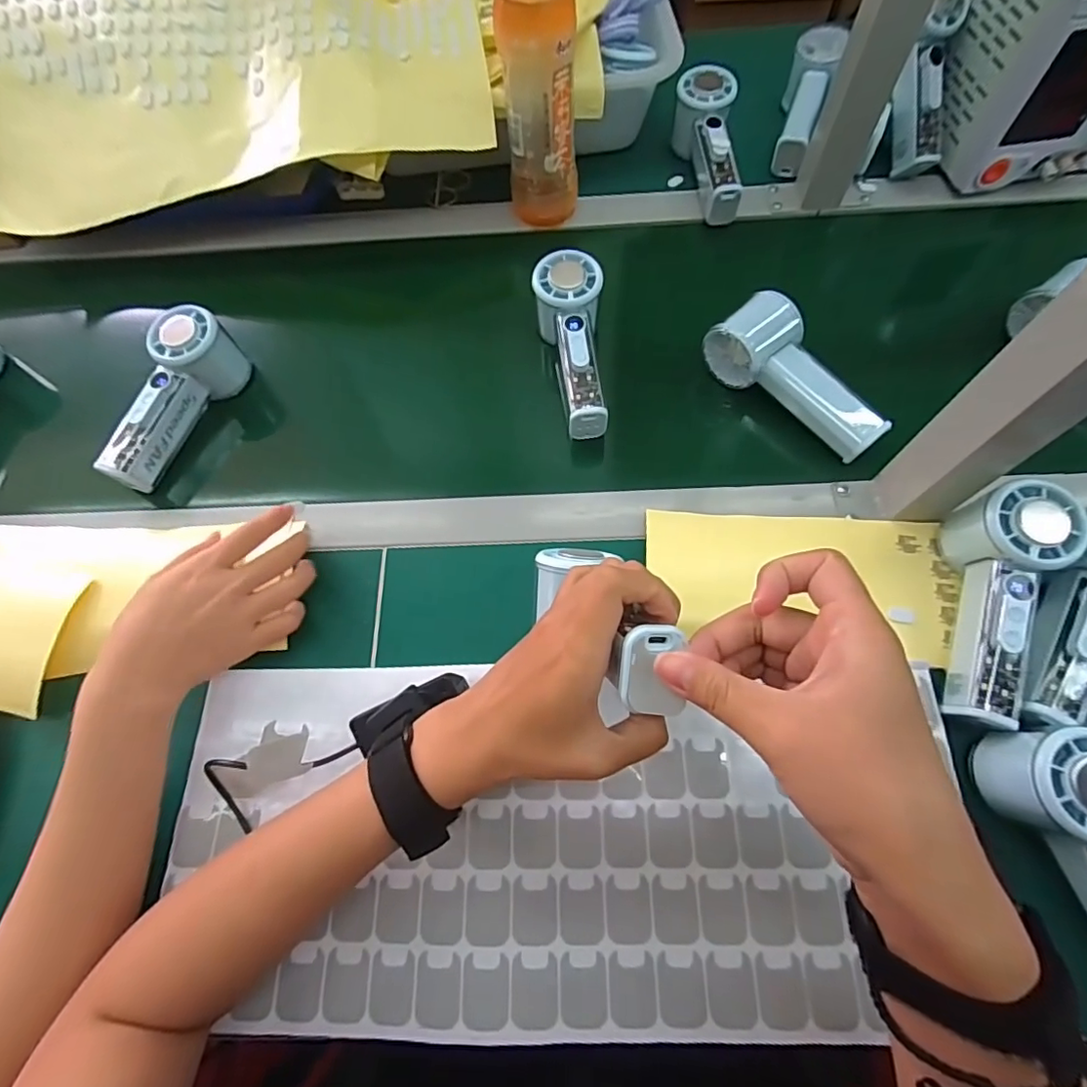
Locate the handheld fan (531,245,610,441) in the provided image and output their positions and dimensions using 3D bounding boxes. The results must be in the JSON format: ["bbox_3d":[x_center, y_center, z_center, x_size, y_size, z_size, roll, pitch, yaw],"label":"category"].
[{"bbox_3d":[0.026,-0.164,0.469,0.052,0.057,0.153,-7,80,0],"label":"handheld fan"}]

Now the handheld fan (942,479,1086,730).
[{"bbox_3d":[0.291,0.039,0.355,0.058,0.055,0.154,15,83,9],"label":"handheld fan"}]

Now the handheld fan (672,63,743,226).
[{"bbox_3d":[0.168,-0.392,0.548,0.051,0.060,0.154,-8,82,-1],"label":"handheld fan"}]

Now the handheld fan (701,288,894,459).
[{"bbox_3d":[0.199,-0.131,0.431,0.055,0.047,0.148,-33,69,-11],"label":"handheld fan"}]

